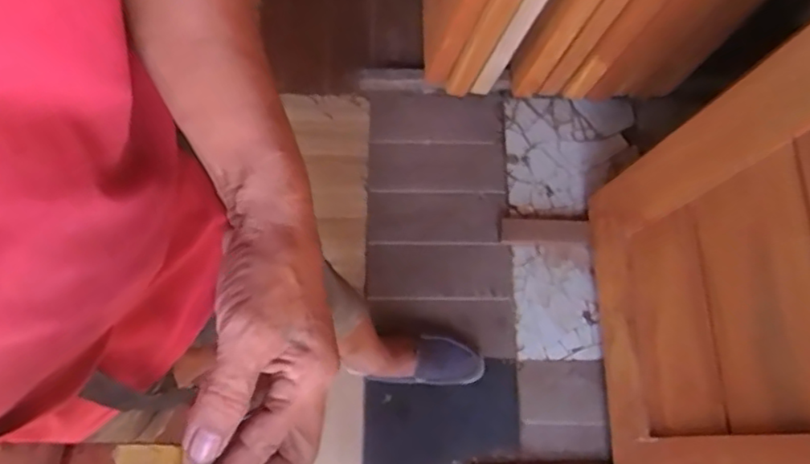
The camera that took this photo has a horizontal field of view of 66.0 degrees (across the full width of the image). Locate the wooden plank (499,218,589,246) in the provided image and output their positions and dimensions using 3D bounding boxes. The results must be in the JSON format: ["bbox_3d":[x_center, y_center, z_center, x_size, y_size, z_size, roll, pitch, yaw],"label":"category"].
[{"bbox_3d":[0.301,0.000,1.353,0.186,0.015,0.060,1,71,-1],"label":"wooden plank"}]

